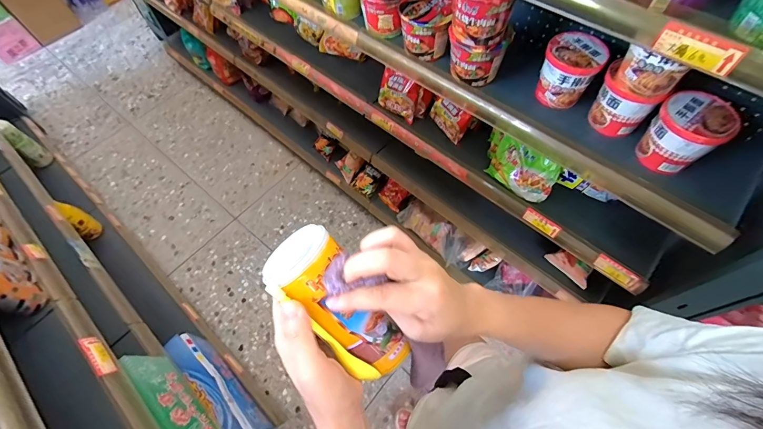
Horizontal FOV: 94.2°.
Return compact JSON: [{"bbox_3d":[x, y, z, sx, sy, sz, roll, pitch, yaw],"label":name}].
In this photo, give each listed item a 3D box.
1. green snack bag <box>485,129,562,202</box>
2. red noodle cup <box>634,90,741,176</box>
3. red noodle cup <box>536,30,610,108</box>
[{"bbox_3d":[0.352,-0.135,0.947,0.089,0.115,0.234,-31,64,-14],"label":"green snack bag"},{"bbox_3d":[0.556,-0.148,0.656,0.106,0.108,0.108,-1,60,2],"label":"red noodle cup"},{"bbox_3d":[0.393,-0.301,0.747,0.105,0.123,0.096,-1,60,2],"label":"red noodle cup"}]

